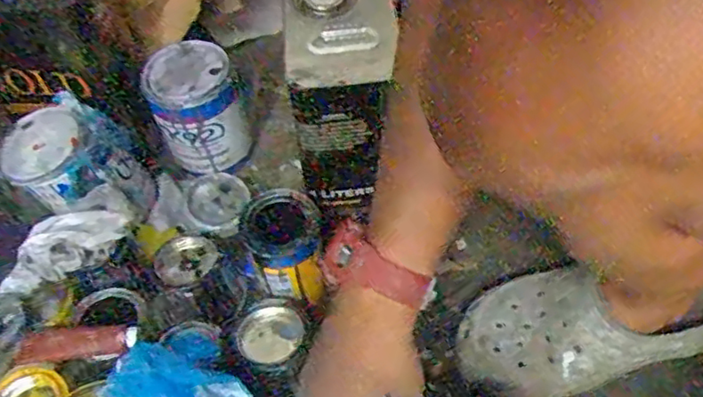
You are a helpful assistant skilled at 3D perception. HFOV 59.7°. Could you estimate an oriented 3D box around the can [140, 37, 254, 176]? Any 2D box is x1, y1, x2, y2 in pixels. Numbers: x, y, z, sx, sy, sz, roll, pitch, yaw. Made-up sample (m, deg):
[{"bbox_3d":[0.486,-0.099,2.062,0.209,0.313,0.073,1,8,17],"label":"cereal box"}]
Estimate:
[{"bbox_3d":[-0.180,-0.107,0.725,0.098,0.113,0.114,-18,55,-10],"label":"can"}]

